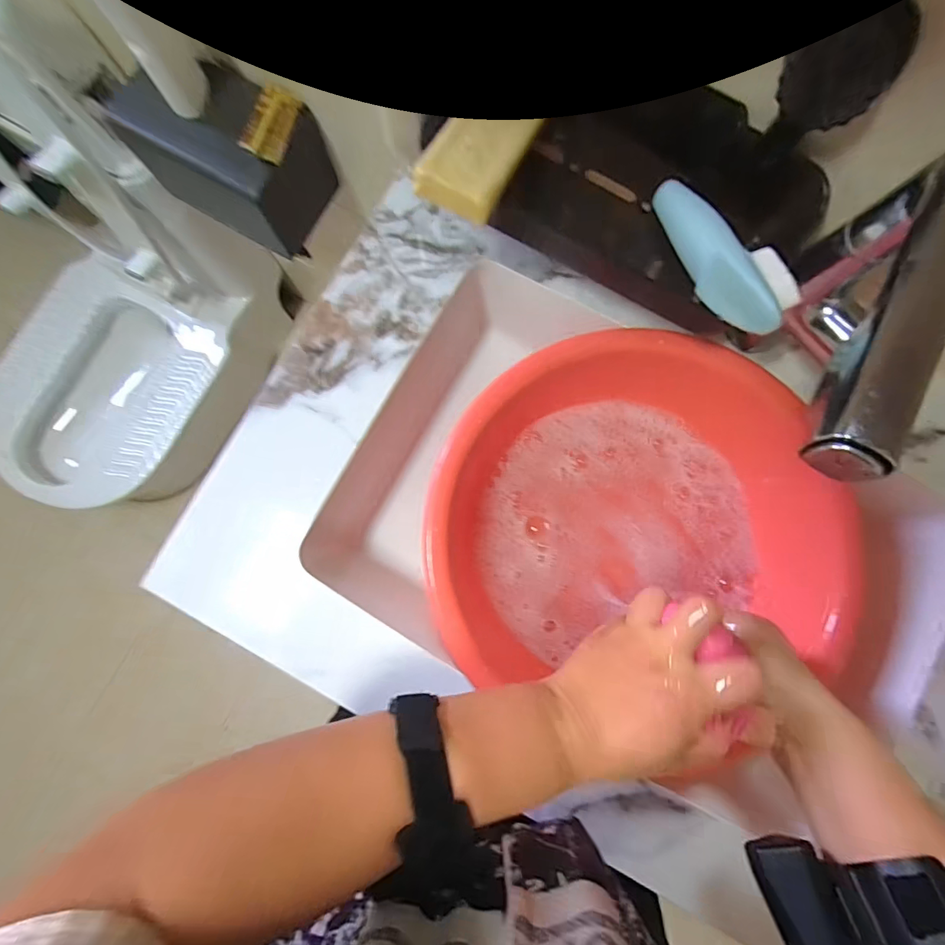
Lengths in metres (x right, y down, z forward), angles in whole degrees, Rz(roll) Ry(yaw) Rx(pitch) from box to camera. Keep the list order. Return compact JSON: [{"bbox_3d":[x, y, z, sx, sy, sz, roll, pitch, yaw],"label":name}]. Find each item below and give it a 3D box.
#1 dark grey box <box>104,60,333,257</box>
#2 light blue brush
[{"bbox_3d":[-0.286,-0.379,0.539,0.189,0.115,0.123,30,84,4],"label":"dark grey box"},{"bbox_3d":[0.166,-0.151,0.317,0.041,0.035,0.126,-35,84,-4],"label":"light blue brush"}]

